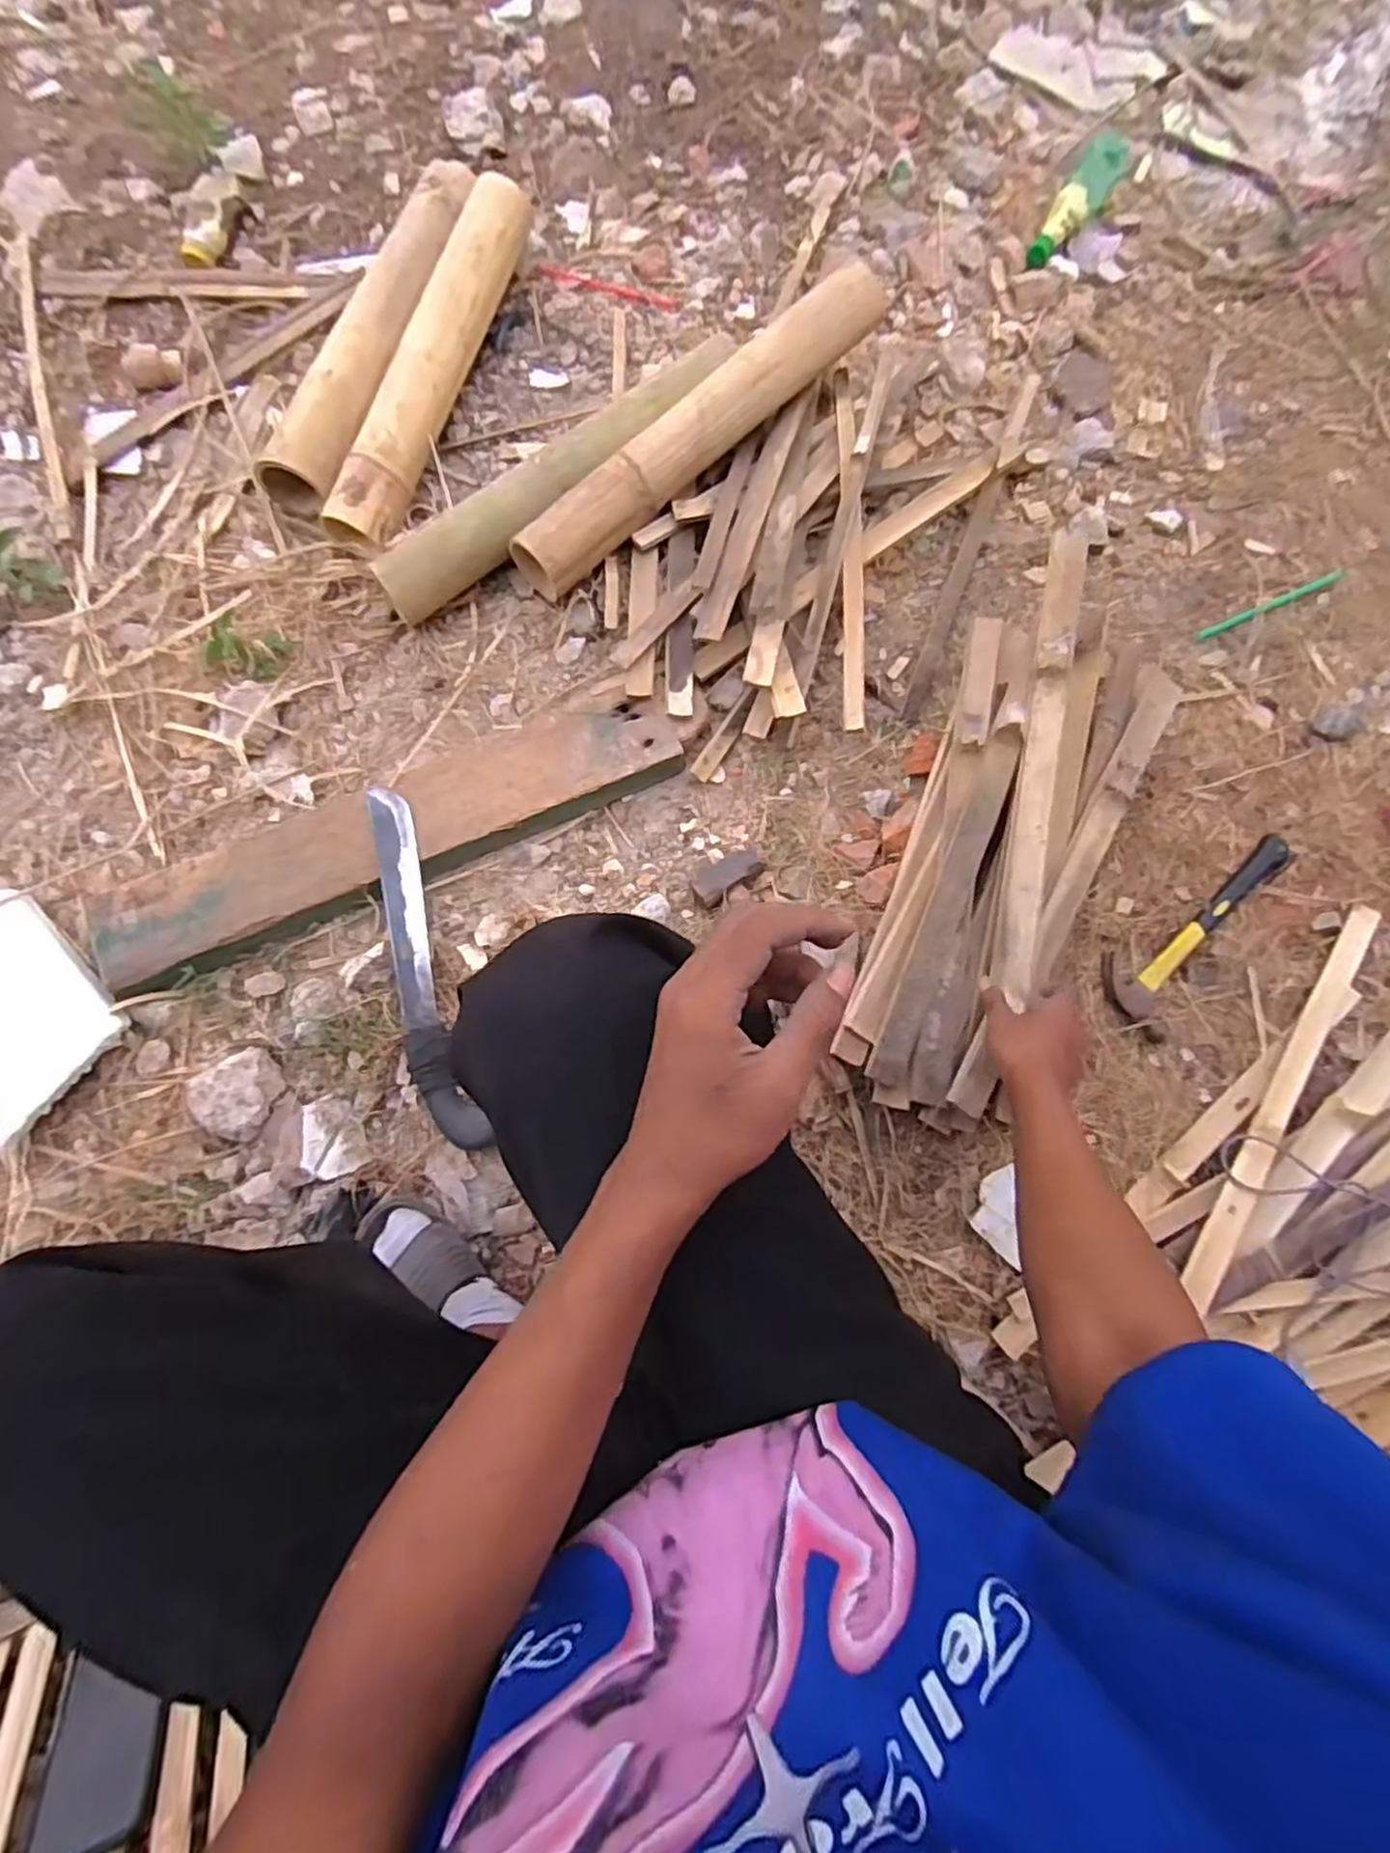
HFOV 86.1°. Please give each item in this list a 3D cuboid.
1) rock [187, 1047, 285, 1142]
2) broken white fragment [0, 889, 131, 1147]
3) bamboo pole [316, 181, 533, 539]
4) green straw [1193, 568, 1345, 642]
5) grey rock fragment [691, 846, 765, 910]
[{"bbox_3d":[-0.461,0.168,0.755,0.076,0.035,0.080,0,77,-1],"label":"rock"},{"bbox_3d":[-0.727,0.078,0.786,0.240,0.024,0.174,42,87,12],"label":"broken white fragment"},{"bbox_3d":[-0.324,-0.701,0.932,0.082,0.081,0.537,15,77,2],"label":"bamboo pole"},{"bbox_3d":[0.701,-0.390,0.905,0.205,0.013,0.013,-23,78,-6],"label":"green straw"},{"bbox_3d":[0.037,-0.051,0.806,0.082,0.027,0.038,-33,76,6],"label":"grey rock fragment"}]

